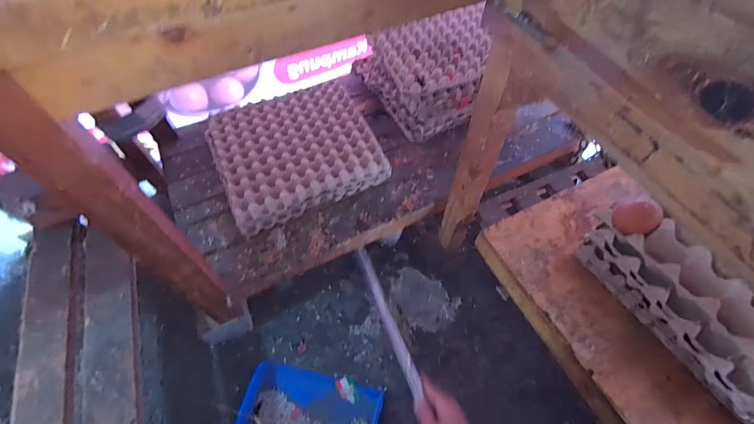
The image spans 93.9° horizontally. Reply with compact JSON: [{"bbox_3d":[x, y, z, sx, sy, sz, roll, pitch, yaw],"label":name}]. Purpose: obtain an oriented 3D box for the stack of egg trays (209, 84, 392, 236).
[{"bbox_3d":[-0.173,-0.133,0.770,0.310,0.082,0.295,-23,60,-11],"label":"stack of egg trays"}]

